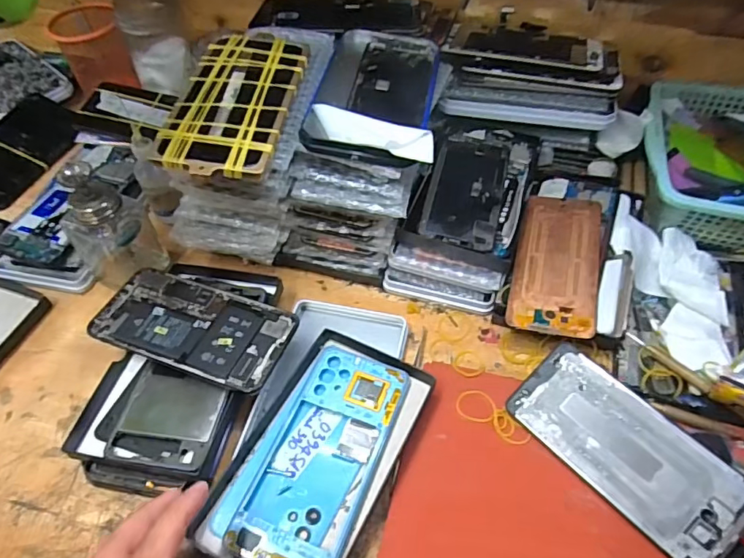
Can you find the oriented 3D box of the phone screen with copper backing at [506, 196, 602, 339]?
[{"bbox_3d":[0.161,-0.019,0.444,0.067,0.009,0.150,13,54,11],"label":"phone screen with copper backing"}]

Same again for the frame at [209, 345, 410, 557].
[{"bbox_3d":[-0.037,0.119,0.358,0.082,0.009,0.156,19,55,15],"label":"frame"}]

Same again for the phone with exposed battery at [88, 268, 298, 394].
[{"bbox_3d":[-0.141,0.037,0.412,0.154,0.006,0.077,17,52,13],"label":"phone with exposed battery"}]

